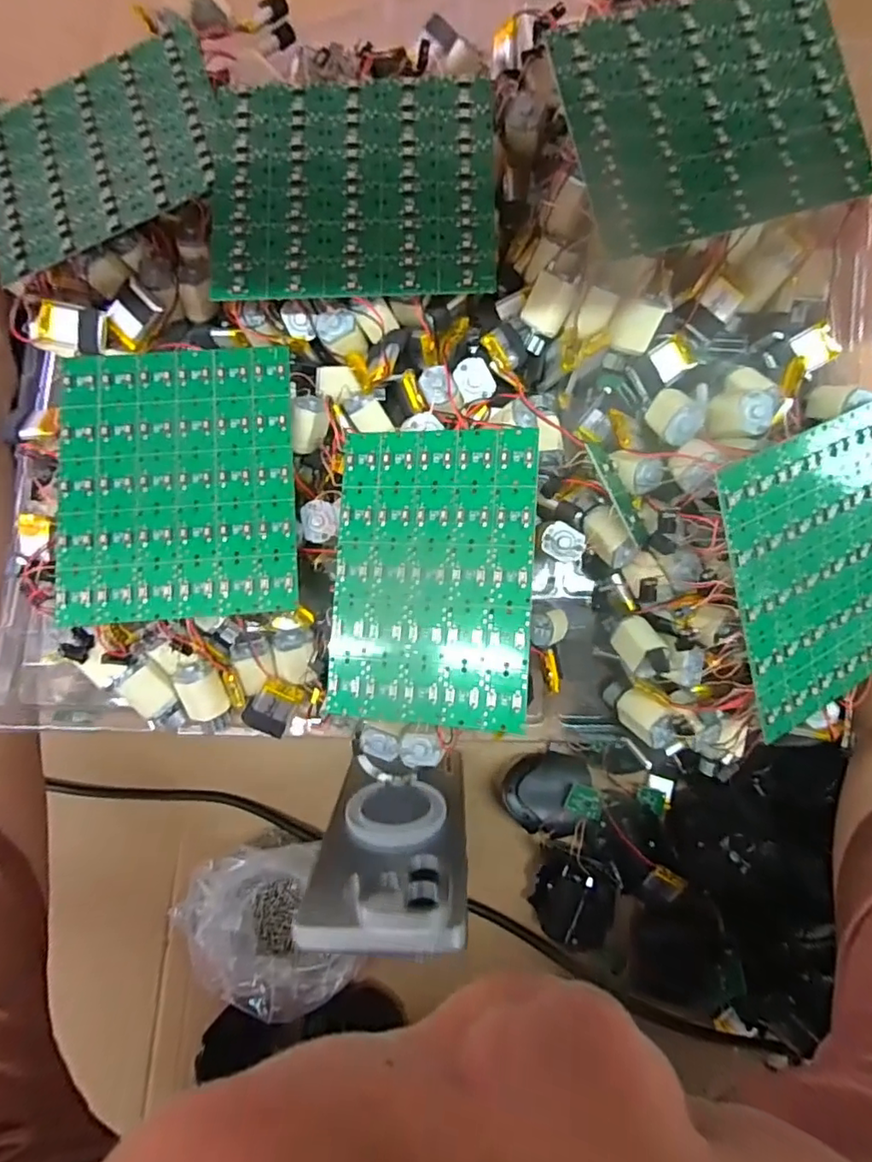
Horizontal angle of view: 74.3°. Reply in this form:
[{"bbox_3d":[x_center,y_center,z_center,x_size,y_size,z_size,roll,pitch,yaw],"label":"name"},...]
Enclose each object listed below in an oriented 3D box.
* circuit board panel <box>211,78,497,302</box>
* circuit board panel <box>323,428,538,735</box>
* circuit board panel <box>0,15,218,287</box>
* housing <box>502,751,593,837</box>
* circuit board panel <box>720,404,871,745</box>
[{"bbox_3d":[-0.038,-0.182,0.267,0.130,0.004,0.105,0,84,2],"label":"circuit board panel"},{"bbox_3d":[-0.002,-0.003,0.255,0.089,0.004,0.129,3,85,15],"label":"circuit board panel"},{"bbox_3d":[-0.170,-0.220,0.291,0.124,0.005,0.108,-19,76,6],"label":"circuit board panel"},{"bbox_3d":[0.074,0.140,0.390,0.050,0.023,0.055,0,75,2],"label":"housing"},{"bbox_3d":[0.178,-0.005,0.261,0.103,0.004,0.126,-23,106,-17],"label":"circuit board panel"}]

